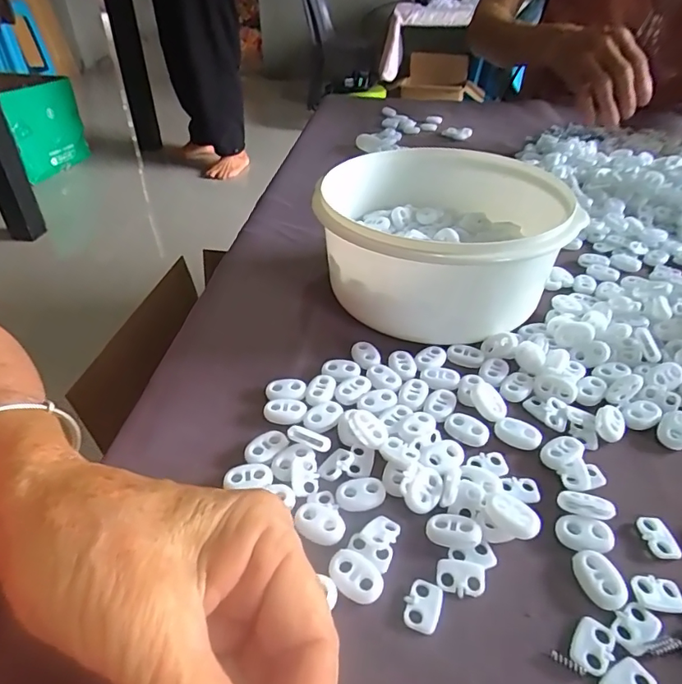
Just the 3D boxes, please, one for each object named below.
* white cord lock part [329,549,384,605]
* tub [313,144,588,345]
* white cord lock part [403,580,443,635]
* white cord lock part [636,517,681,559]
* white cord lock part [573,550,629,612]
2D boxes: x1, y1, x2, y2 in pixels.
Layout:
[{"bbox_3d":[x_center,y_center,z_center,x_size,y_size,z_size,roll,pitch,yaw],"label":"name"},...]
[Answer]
[{"bbox_3d":[0.006,0.092,0.193,0.021,0.008,0.015,22,43,25],"label":"white cord lock part"},{"bbox_3d":[0.067,-0.067,0.332,0.147,0.073,0.155,0,38,0],"label":"tub"},{"bbox_3d":[0.031,0.100,0.187,0.013,0.004,0.018,13,40,16],"label":"white cord lock part"},{"bbox_3d":[0.133,0.082,0.207,0.011,0.004,0.018,-5,39,-7],"label":"white cord lock part"},{"bbox_3d":[0.101,0.092,0.192,0.015,0.005,0.022,-14,40,-17],"label":"white cord lock part"}]

